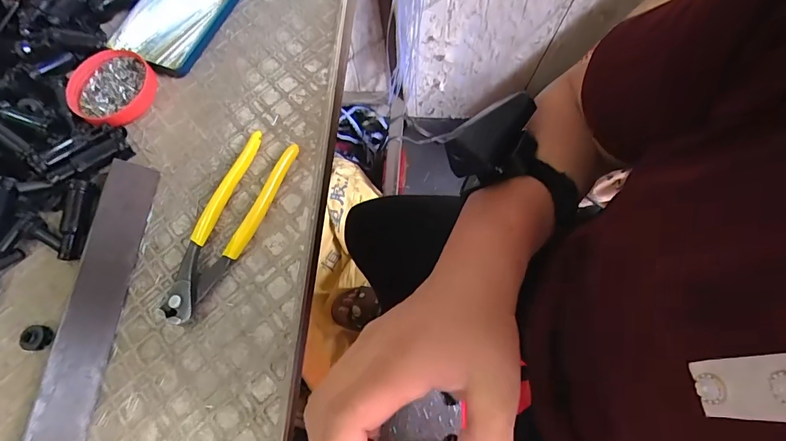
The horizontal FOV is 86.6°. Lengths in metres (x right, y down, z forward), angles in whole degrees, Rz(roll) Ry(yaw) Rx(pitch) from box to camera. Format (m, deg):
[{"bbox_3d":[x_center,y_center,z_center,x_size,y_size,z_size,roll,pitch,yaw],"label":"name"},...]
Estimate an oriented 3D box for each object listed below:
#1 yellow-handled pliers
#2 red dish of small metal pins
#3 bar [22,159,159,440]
[{"bbox_3d":[-0.136,0.002,0.341,0.051,0.014,0.165,19,72,12],"label":"yellow-handled pliers"},{"bbox_3d":[-0.271,-0.128,0.398,0.080,0.015,0.074,-2,69,4],"label":"red dish of small metal pins"},{"bbox_3d":[-0.231,0.101,0.308,0.034,0.007,0.315,19,64,-36],"label":"bar"}]

